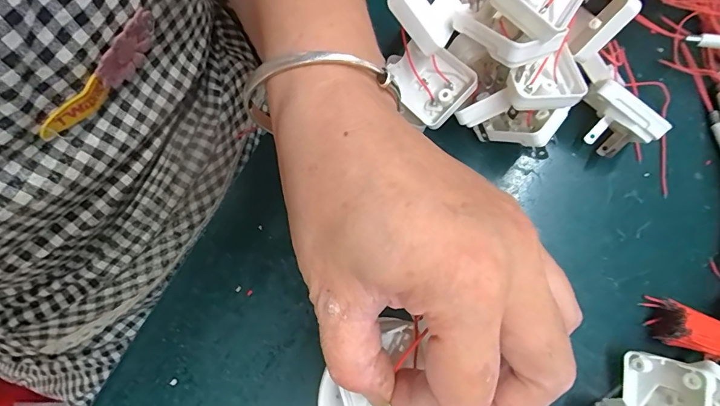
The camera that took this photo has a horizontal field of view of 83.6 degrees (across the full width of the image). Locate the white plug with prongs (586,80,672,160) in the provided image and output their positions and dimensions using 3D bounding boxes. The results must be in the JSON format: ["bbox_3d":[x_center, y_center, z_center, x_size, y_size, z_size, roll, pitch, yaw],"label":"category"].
[{"bbox_3d":[0.162,-0.051,0.257,0.047,0.043,0.024,41,78,9],"label":"white plug with prongs"}]

